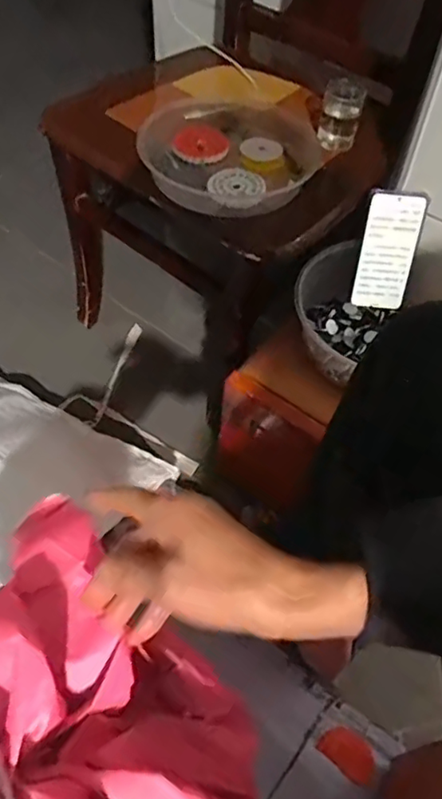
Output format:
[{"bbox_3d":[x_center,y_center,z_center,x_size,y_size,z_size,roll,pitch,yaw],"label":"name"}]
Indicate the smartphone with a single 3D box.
[{"bbox_3d":[0.223,-0.198,0.780,0.077,0.155,0.014,-1,33,-5],"label":"smartphone"}]

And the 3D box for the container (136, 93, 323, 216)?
[{"bbox_3d":[0.008,-0.321,0.771,0.228,0.053,0.240,18,56,10],"label":"container"}]

